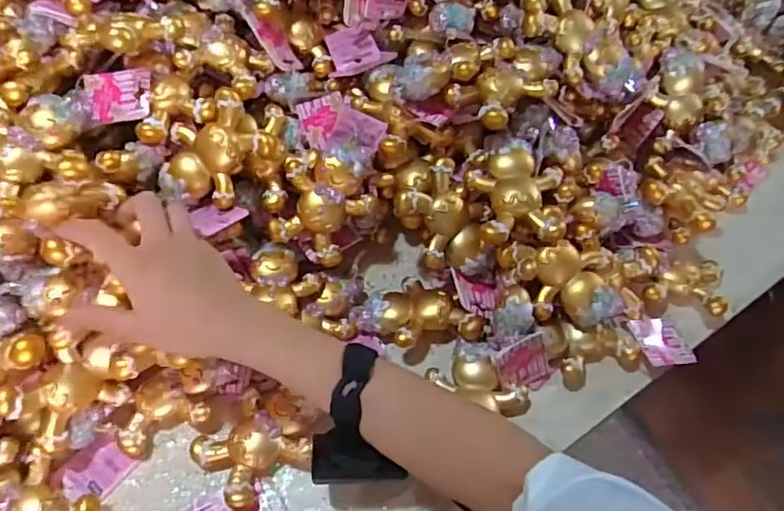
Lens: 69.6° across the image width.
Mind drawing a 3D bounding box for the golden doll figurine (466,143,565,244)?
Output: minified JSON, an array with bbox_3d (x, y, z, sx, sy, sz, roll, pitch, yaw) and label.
[{"bbox_3d":[0.108,-0.052,0.502,0.082,0.037,0.094,3,56,2],"label":"golden doll figurine"}]

